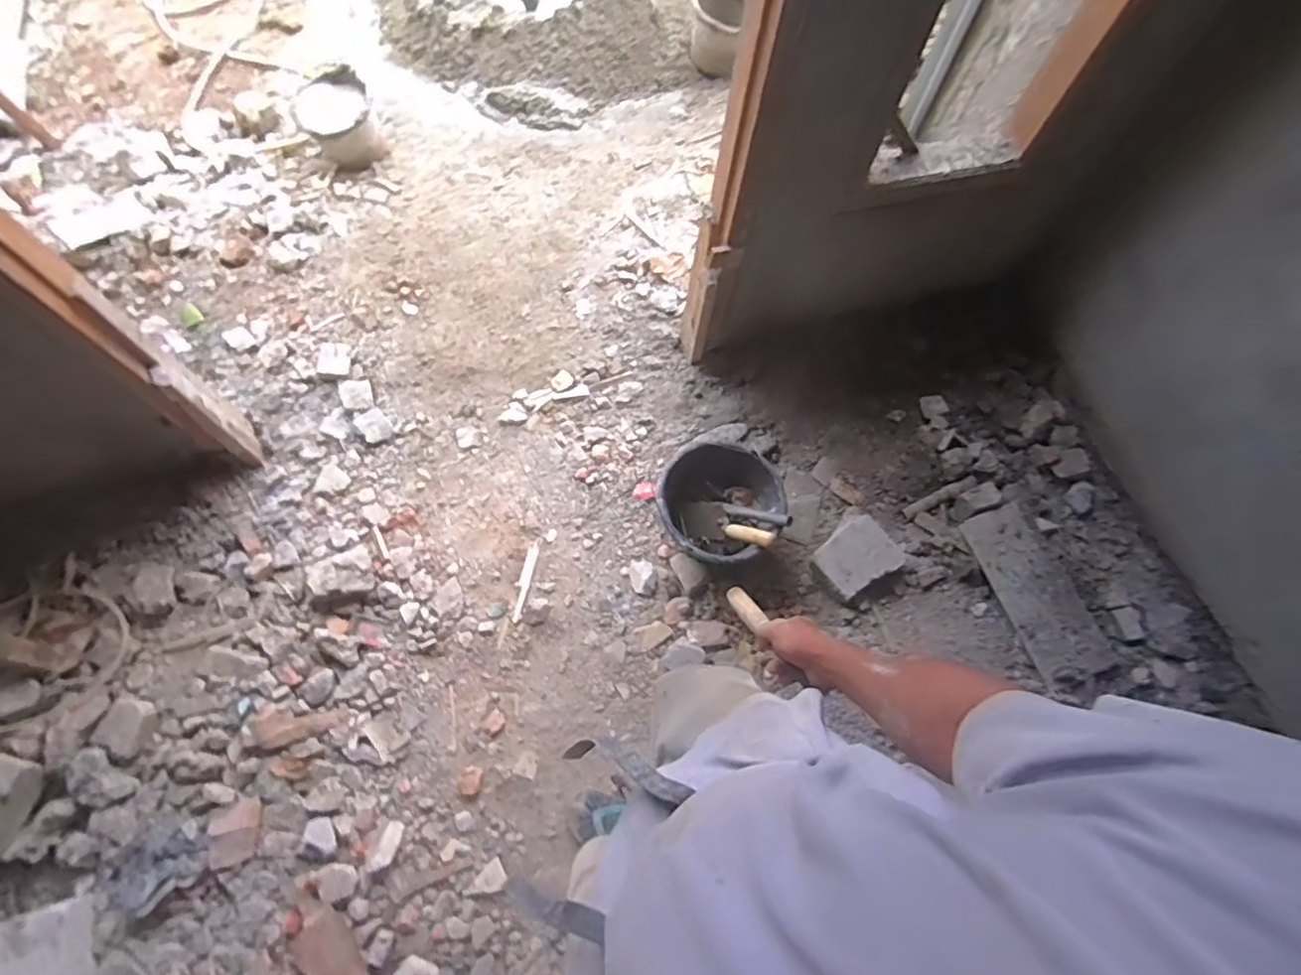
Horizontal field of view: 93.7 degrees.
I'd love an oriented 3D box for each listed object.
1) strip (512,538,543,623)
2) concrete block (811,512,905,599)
[{"bbox_3d":[-0.294,0.213,1.428,0.030,0.006,0.200,12,66,1],"label":"strip"},{"bbox_3d":[0.481,0.165,1.432,0.184,0.070,0.146,-32,72,-15],"label":"concrete block"}]

